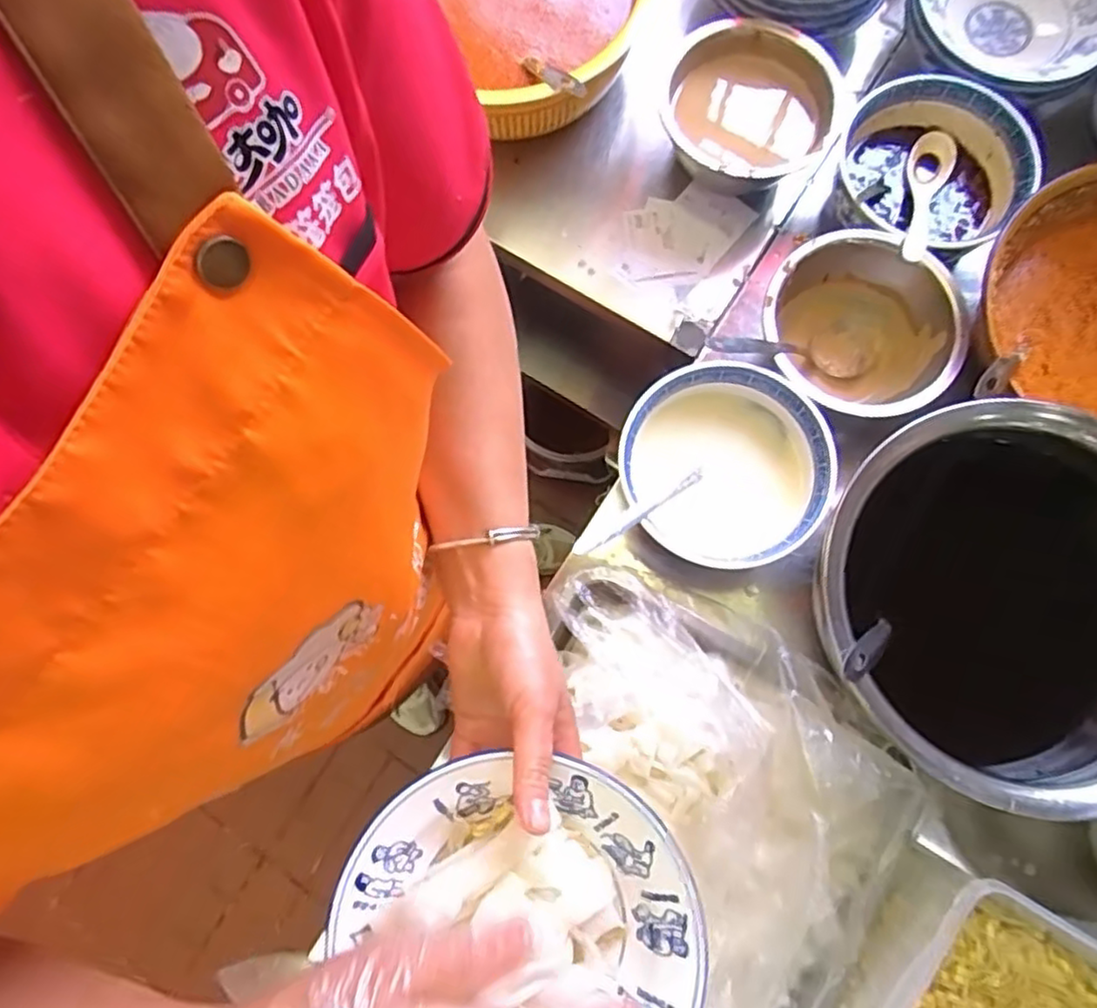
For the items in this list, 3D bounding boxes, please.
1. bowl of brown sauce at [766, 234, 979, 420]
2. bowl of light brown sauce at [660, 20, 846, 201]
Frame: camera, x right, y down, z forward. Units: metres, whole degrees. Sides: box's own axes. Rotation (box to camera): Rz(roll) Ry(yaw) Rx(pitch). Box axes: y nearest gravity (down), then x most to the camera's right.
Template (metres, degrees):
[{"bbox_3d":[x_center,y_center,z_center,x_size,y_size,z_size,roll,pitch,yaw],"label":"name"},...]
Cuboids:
[{"bbox_3d":[0.284,-0.156,0.641,0.170,0.080,0.167,0,78,1],"label":"bowl of brown sauce"},{"bbox_3d":[0.210,-0.399,0.706,0.165,0.087,0.158,0,78,1],"label":"bowl of light brown sauce"}]

